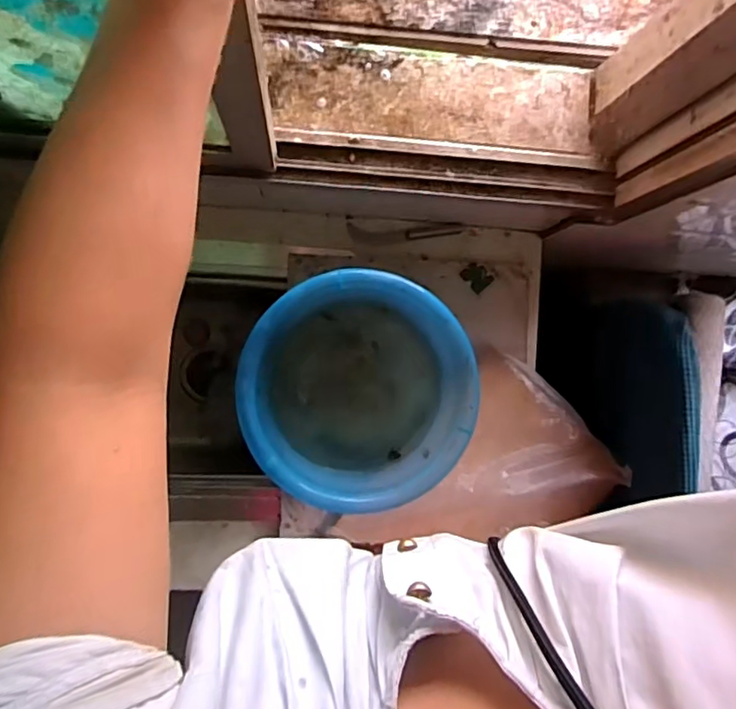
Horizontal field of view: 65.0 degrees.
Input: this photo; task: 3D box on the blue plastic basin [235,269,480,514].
[{"bbox_3d":[-0.016,0.049,0.805,0.296,0.132,0.299,0,90,-6],"label":"blue plastic basin"}]

